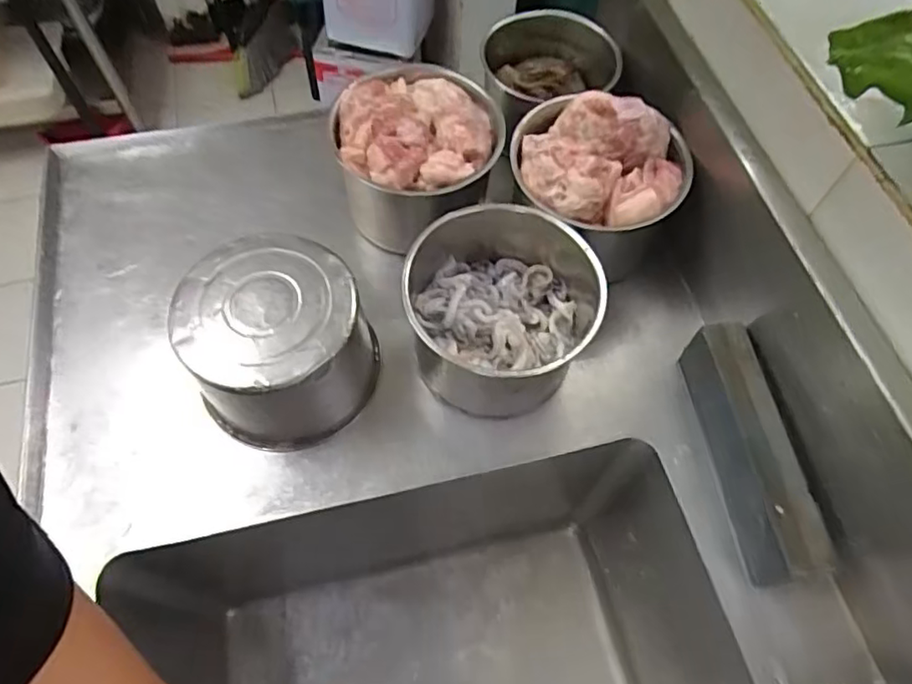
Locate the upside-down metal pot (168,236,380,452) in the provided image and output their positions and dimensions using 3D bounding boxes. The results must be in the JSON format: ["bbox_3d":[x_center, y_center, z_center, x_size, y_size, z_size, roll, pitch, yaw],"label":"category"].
[{"bbox_3d":[-0.162,0.003,0.576,0.154,0.125,0.148,1,61,-2],"label":"upside-down metal pot"}]

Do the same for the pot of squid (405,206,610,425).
[{"bbox_3d":[0.045,-0.029,0.593,0.166,0.103,0.184,1,61,-2],"label":"pot of squid"}]

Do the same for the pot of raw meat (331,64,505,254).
[{"bbox_3d":[-0.040,-0.205,0.674,0.161,0.116,0.184,7,61,2],"label":"pot of raw meat"}]

